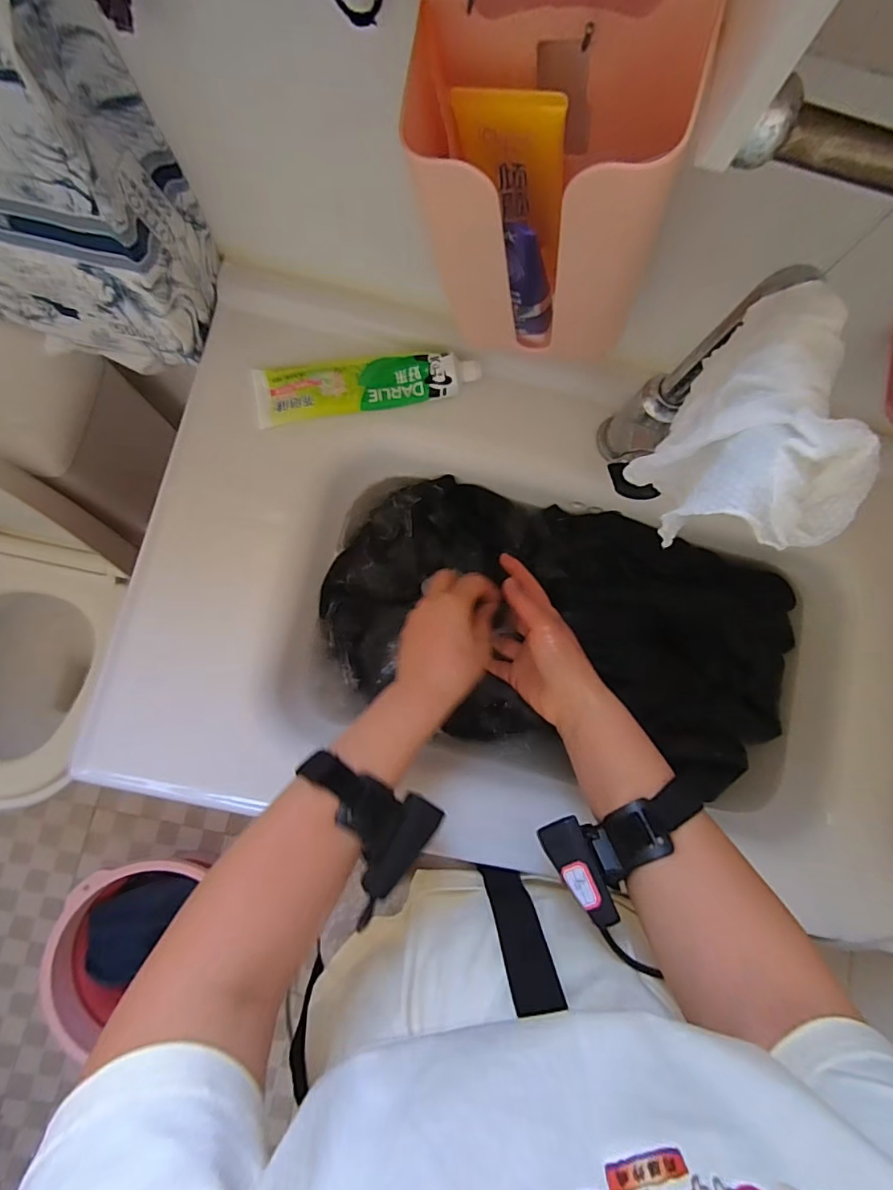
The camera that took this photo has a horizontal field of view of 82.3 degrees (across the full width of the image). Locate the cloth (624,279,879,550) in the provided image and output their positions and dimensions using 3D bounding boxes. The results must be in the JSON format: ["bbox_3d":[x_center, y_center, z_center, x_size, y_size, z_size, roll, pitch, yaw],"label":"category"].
[{"bbox_3d":[0.152,-0.086,0.264,0.088,0.082,0.130,3,82,-3],"label":"cloth"}]

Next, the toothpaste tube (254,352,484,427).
[{"bbox_3d":[-0.075,-0.201,0.470,0.203,0.028,0.059,-9,83,-5],"label":"toothpaste tube"}]

